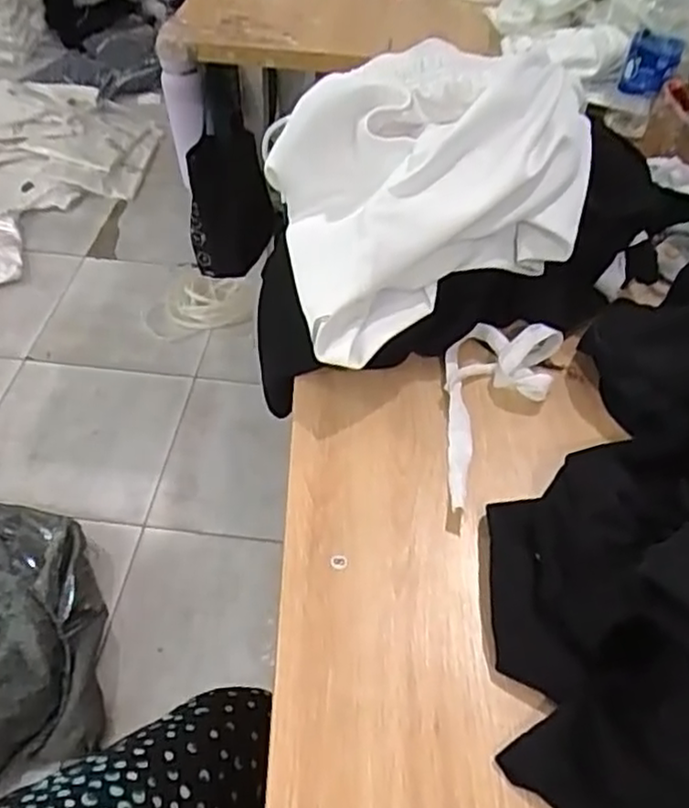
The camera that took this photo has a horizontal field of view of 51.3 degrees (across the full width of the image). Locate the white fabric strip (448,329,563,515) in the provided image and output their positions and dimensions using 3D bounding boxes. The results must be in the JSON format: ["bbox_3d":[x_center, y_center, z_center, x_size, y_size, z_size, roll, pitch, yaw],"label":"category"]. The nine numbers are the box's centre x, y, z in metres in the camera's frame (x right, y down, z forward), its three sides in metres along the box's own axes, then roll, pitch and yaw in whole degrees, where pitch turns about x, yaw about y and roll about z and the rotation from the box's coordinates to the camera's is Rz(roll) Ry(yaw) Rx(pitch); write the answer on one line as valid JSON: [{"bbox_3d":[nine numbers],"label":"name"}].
[{"bbox_3d":[0.115,-0.004,0.600,0.087,0.027,0.208,22,51,17],"label":"white fabric strip"}]

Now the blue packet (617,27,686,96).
[{"bbox_3d":[0.381,-0.421,0.892,0.061,0.053,0.054,22,51,17],"label":"blue packet"}]

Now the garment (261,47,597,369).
[{"bbox_3d":[0.068,-0.209,0.647,0.328,0.115,0.248,-24,53,-22],"label":"garment"}]

